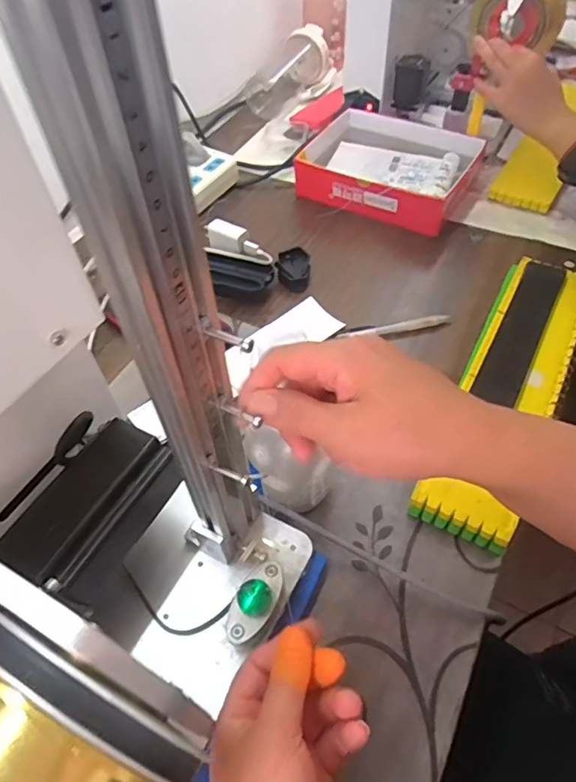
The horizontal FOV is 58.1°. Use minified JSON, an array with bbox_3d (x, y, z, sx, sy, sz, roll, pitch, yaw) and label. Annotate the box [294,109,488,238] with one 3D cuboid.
[{"bbox_3d":[0.139,-0.313,0.726,0.224,0.051,0.177,23,57,17],"label":"box"}]

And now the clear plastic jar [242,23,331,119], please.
[{"bbox_3d":[0.002,-0.556,0.905,0.073,0.077,0.180,25,58,20],"label":"clear plastic jar"}]

